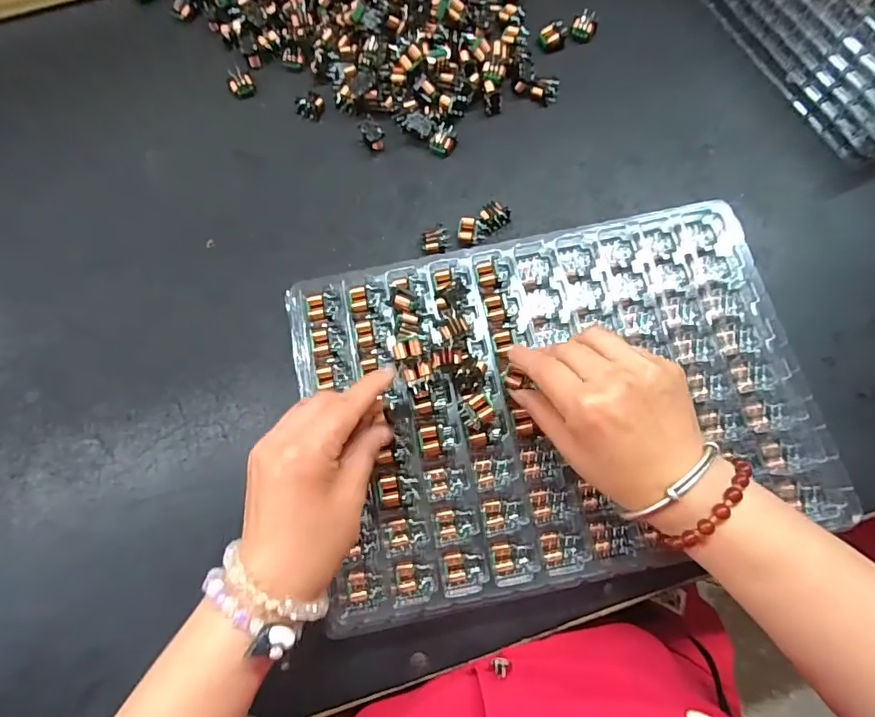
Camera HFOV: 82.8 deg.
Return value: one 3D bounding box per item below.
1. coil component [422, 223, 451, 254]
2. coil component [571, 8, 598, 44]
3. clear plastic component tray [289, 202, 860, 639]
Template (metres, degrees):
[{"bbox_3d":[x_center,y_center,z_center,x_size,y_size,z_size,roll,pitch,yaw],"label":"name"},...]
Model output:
[{"bbox_3d":[-0.001,-0.096,0.401,0.022,0.011,0.025,-1,74,1],"label":"coil component"},{"bbox_3d":[0.134,-0.303,0.455,0.021,0.012,0.027,19,76,7],"label":"coil component"},{"bbox_3d":[0.078,0.022,0.339,0.332,0.031,0.235,-12,74,-2],"label":"clear plastic component tray"}]

